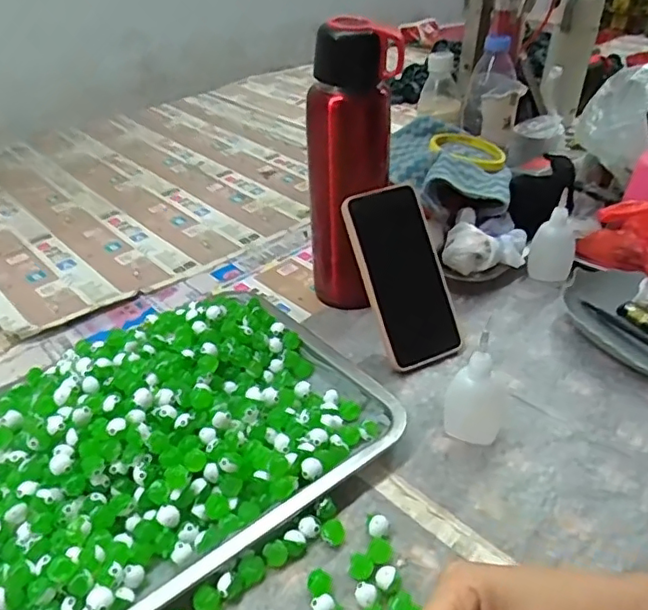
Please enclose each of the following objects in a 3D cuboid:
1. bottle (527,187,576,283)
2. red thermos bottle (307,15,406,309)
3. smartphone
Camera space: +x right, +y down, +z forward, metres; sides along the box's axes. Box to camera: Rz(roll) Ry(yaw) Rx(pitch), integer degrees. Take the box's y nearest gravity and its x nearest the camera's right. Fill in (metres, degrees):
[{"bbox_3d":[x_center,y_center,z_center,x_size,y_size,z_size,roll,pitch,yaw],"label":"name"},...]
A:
[{"bbox_3d":[0.250,-0.073,0.631,0.046,0.086,0.044,11,38,17],"label":"bottle"},{"bbox_3d":[0.025,-0.121,0.558,0.062,0.270,0.075,-23,41,-26],"label":"red thermos bottle"},{"bbox_3d":[0.074,-0.027,0.540,0.076,0.162,0.016,-20,3,-23],"label":"smartphone"}]

